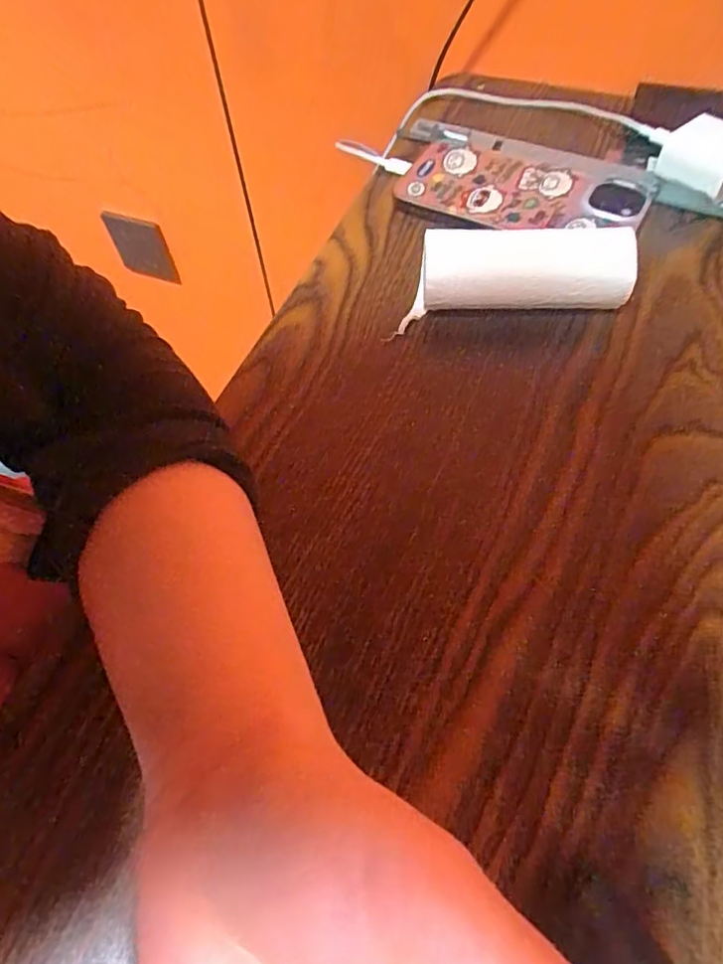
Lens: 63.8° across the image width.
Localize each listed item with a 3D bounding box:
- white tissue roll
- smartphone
[{"bbox_3d":[0.077,-0.106,0.297,0.110,0.042,0.031,-2,60,3],"label":"white tissue roll"},{"bbox_3d":[0.092,-0.178,0.338,0.146,0.008,0.073,18,63,14],"label":"smartphone"}]

